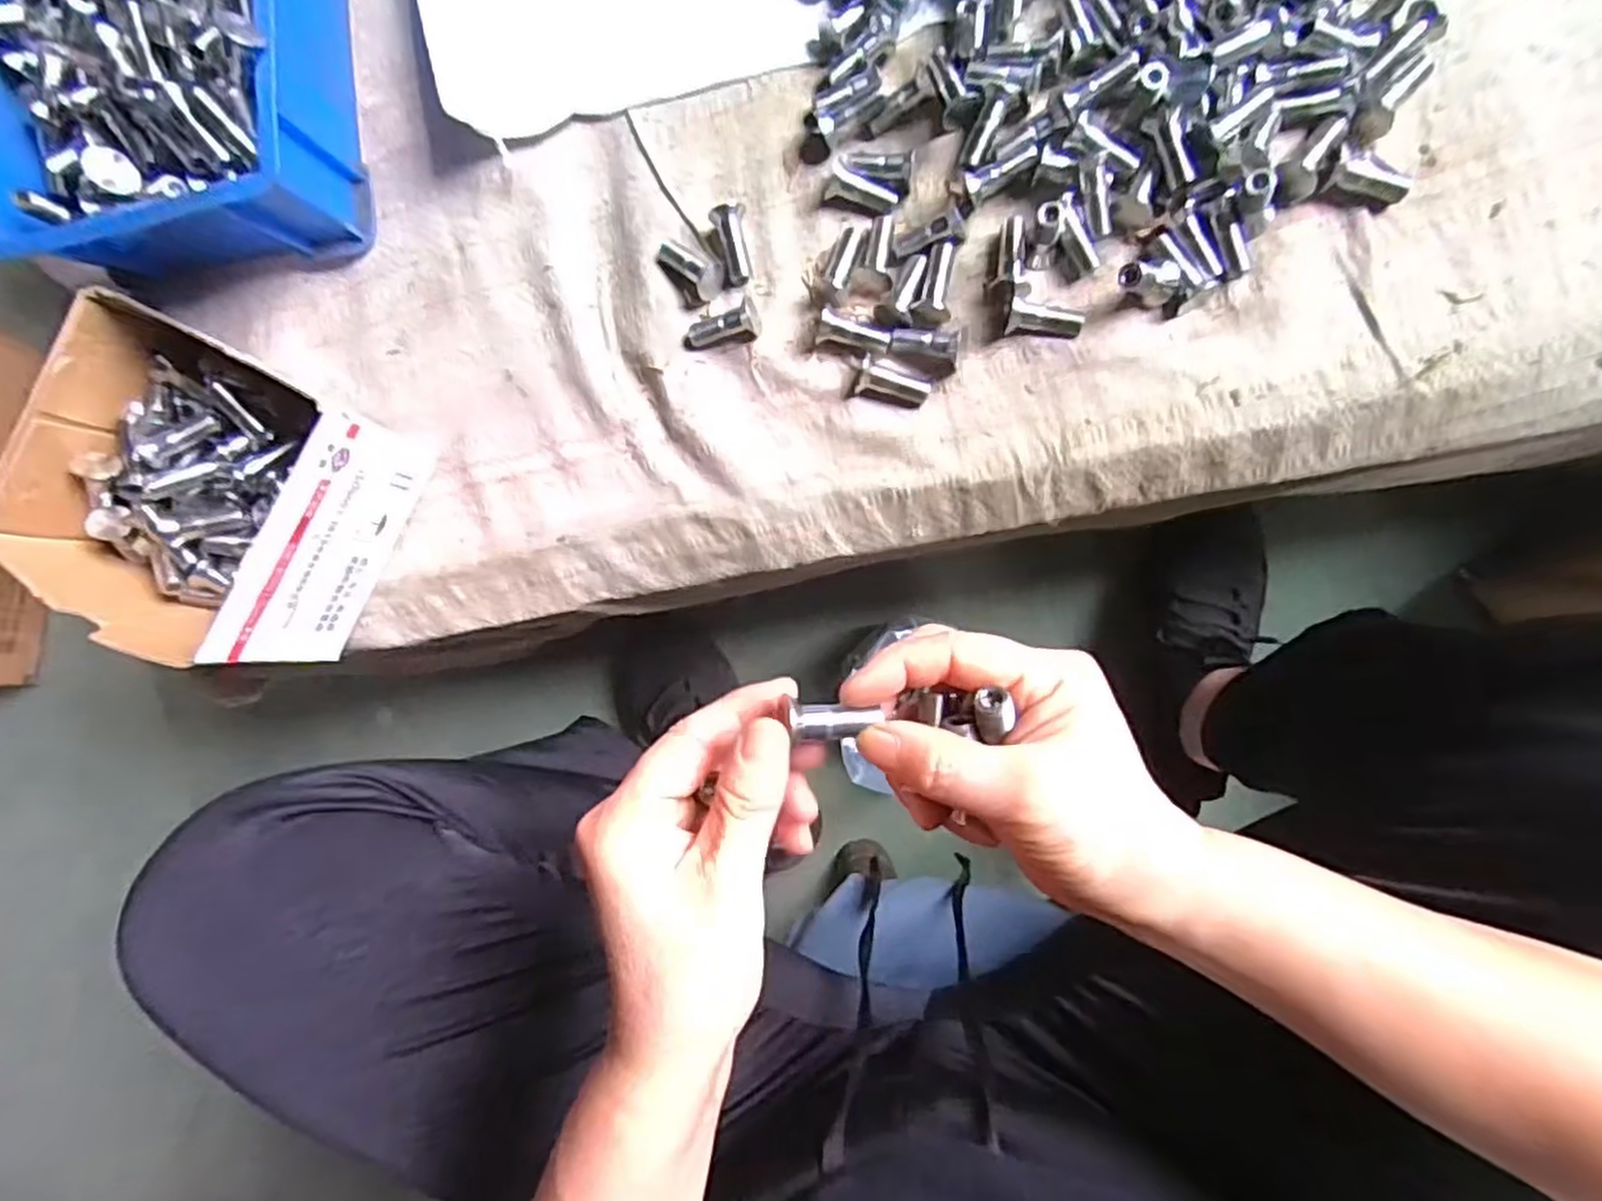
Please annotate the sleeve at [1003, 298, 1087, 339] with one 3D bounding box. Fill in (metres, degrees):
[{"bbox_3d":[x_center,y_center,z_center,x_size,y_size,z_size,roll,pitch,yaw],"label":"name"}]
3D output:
[{"bbox_3d":[0.114,-0.130,0.358,0.034,0.014,0.013,8,90,10],"label":"sleeve"}]

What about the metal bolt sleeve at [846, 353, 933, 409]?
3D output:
[{"bbox_3d":[0.044,-0.104,0.370,0.035,0.013,0.017,20,92,9],"label":"metal bolt sleeve"}]

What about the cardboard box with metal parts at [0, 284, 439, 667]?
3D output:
[{"bbox_3d":[-0.295,-0.052,0.386,0.149,0.076,0.143,27,93,9],"label":"cardboard box with metal parts"}]

